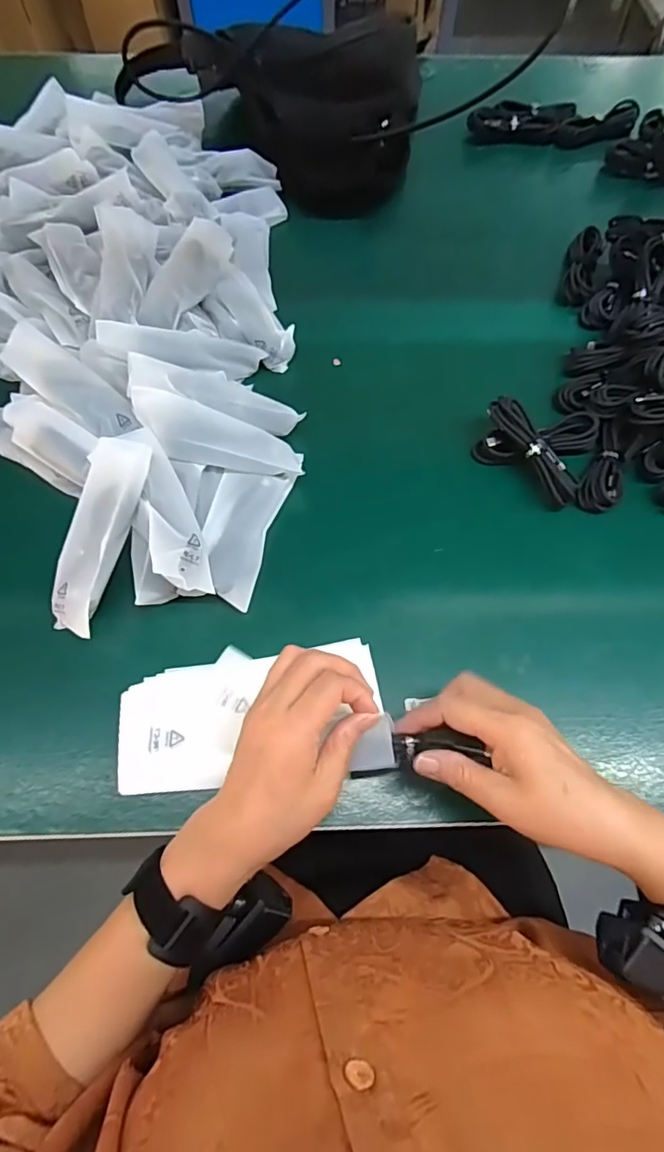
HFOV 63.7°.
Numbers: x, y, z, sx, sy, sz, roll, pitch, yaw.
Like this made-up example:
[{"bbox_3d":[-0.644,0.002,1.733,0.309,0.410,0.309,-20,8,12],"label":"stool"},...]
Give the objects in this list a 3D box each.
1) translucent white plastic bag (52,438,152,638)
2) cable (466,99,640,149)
[{"bbox_3d":[-0.185,-0.033,0.417,0.047,0.023,0.152,15,84,3],"label":"translucent white plastic bag"},{"bbox_3d":[0.287,-0.590,0.694,0.217,0.030,0.049,1,68,2],"label":"cable"}]

